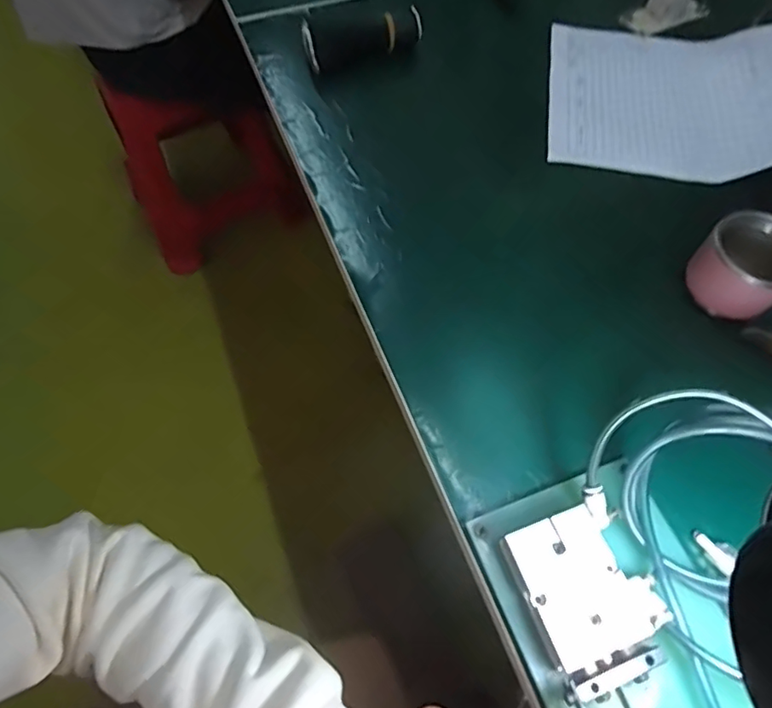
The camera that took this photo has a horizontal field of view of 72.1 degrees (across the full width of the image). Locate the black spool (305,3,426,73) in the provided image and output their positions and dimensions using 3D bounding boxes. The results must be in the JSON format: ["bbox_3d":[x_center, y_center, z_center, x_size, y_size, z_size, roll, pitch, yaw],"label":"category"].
[{"bbox_3d":[-0.026,-0.332,0.545,0.120,0.032,0.048,-20,65,-10],"label":"black spool"}]

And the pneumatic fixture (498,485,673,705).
[{"bbox_3d":[0.115,0.138,0.308,0.069,0.026,0.091,-19,64,-9],"label":"pneumatic fixture"}]

